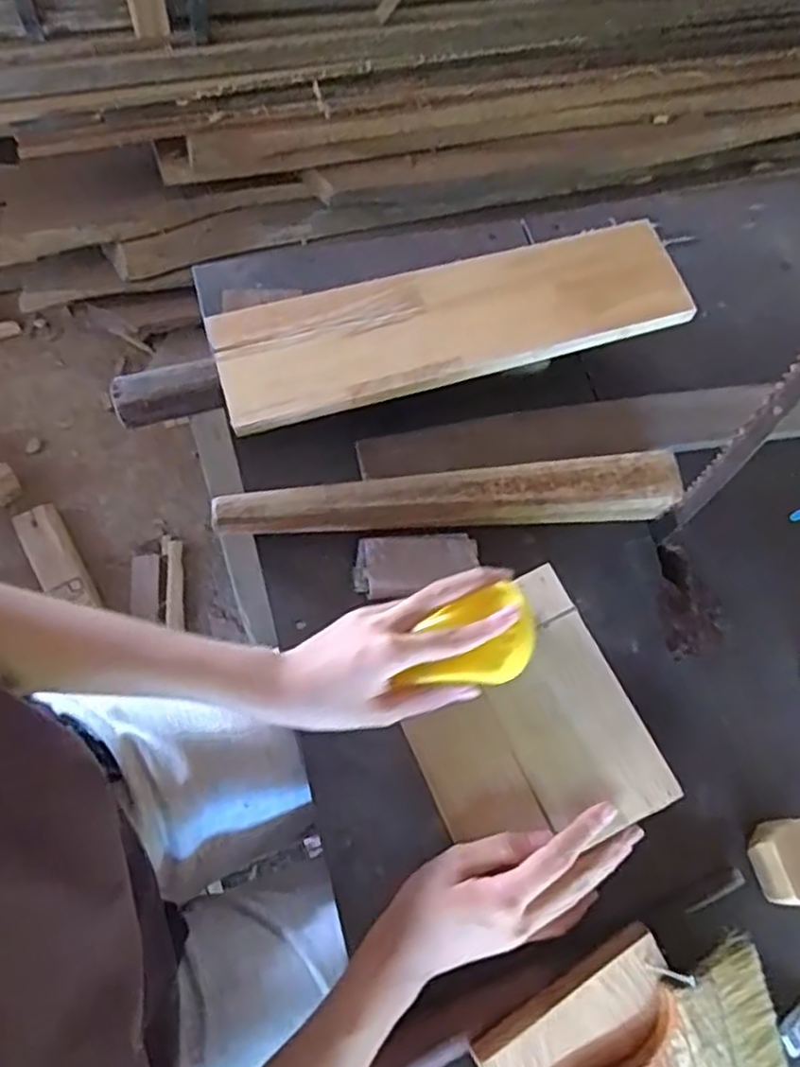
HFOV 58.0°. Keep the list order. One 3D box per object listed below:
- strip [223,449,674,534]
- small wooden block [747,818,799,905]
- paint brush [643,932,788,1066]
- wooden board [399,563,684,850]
[{"bbox_3d":[0.039,-0.025,0.564,0.354,0.031,0.040,-5,69,-8],"label":"strip"},{"bbox_3d":[0.270,0.227,0.500,0.038,0.035,0.051,-11,70,-10],"label":"small wooden block"},{"bbox_3d":[0.159,0.339,0.448,0.188,0.031,0.083,-23,73,-14],"label":"paint brush"},{"bbox_3d":[0.079,0.126,0.480,0.143,0.007,0.163,-28,71,1],"label":"wooden board"}]

